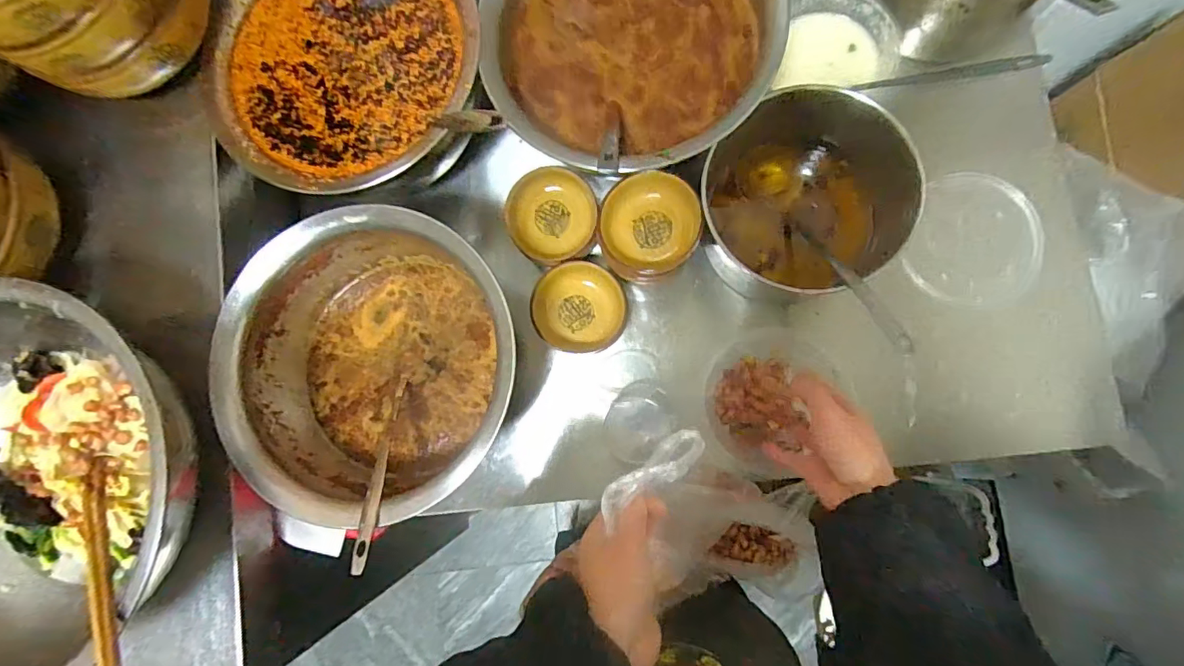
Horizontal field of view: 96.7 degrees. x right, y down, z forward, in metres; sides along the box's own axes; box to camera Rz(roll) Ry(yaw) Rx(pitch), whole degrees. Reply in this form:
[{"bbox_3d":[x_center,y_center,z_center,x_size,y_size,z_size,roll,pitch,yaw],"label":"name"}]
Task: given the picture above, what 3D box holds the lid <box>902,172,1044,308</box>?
[{"bbox_3d":[0.423,-0.100,0.582,0.128,0.014,0.142,17,87,7],"label":"lid"}]

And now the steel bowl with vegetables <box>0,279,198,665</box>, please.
[{"bbox_3d":[-0.493,0.141,0.458,0.336,0.103,0.331,-1,85,6],"label":"steel bowl with vegetables"}]

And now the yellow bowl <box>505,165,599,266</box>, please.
[{"bbox_3d":[-0.045,-0.134,0.594,0.099,0.030,0.099,-1,85,6],"label":"yellow bowl"}]

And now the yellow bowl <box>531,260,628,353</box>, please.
[{"bbox_3d":[-0.013,-0.030,0.583,0.099,0.035,0.099,-1,85,6],"label":"yellow bowl"}]

